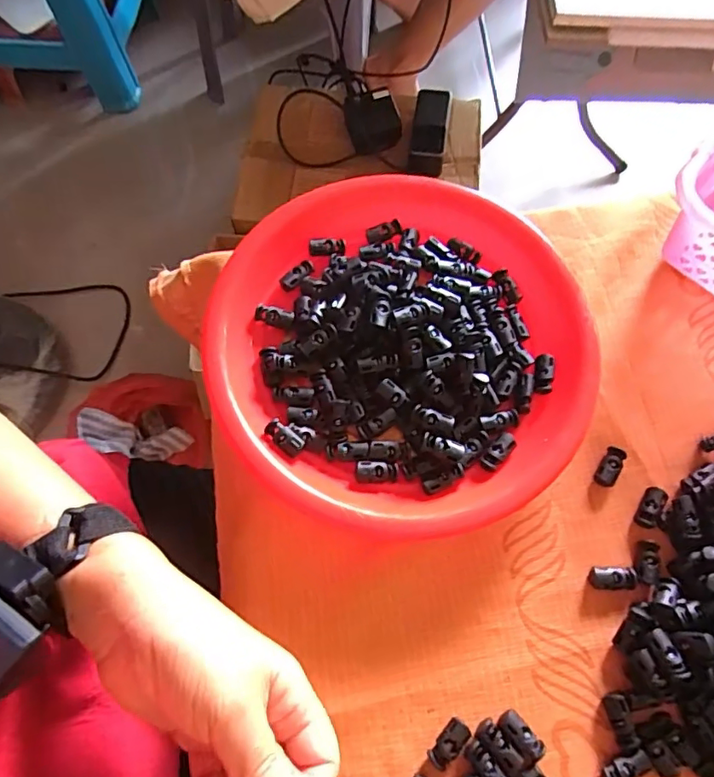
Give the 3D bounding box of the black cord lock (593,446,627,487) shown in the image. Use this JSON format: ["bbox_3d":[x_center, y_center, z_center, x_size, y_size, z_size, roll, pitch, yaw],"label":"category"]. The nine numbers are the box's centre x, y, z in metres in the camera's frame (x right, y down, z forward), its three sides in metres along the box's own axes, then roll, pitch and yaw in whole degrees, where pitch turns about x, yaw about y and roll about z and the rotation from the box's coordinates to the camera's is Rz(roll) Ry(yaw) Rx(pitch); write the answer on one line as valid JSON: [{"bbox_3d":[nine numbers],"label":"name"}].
[{"bbox_3d":[0.176,0.054,0.369,0.015,0.010,0.029,30,72,9],"label":"black cord lock"}]

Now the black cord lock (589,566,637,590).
[{"bbox_3d":[0.164,0.121,0.341,0.030,0.009,0.014,0,69,-1],"label":"black cord lock"}]

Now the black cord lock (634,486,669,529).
[{"bbox_3d":[0.198,0.080,0.360,0.014,0.009,0.028,30,72,9],"label":"black cord lock"}]

